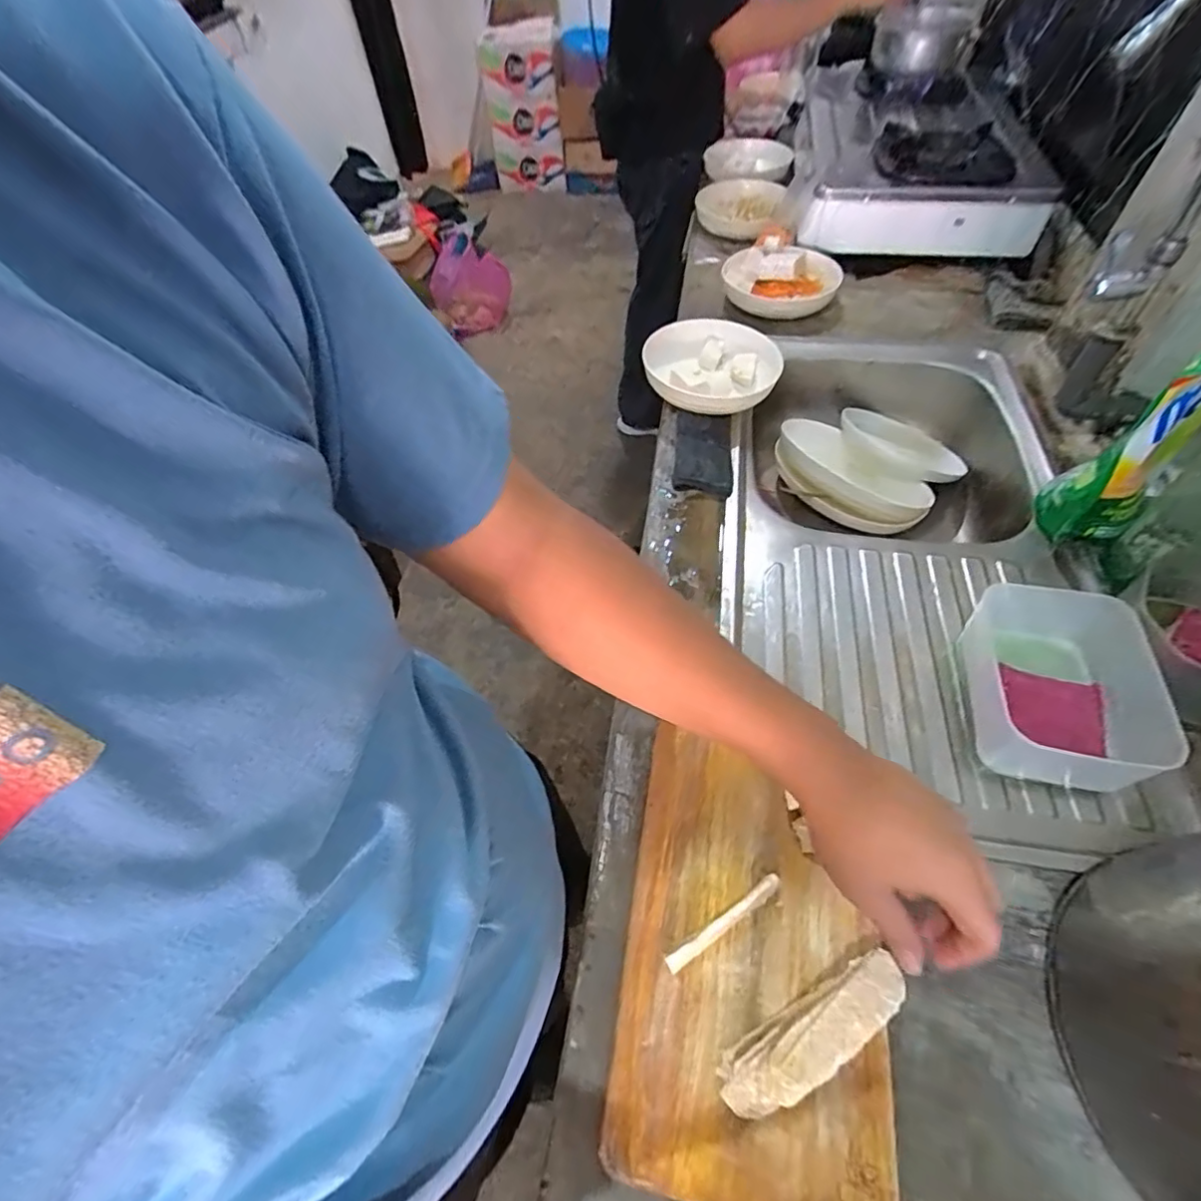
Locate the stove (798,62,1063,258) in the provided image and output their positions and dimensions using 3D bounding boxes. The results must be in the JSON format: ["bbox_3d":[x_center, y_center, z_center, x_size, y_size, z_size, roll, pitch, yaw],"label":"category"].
[{"bbox_3d":[0.628,-0.941,1.139,0.385,0.119,0.767,10,56,11],"label":"stove"}]

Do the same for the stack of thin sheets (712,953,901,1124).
[{"bbox_3d":[0.133,0.277,0.365,0.125,0.056,0.033,-28,58,-15],"label":"stack of thin sheets"}]

